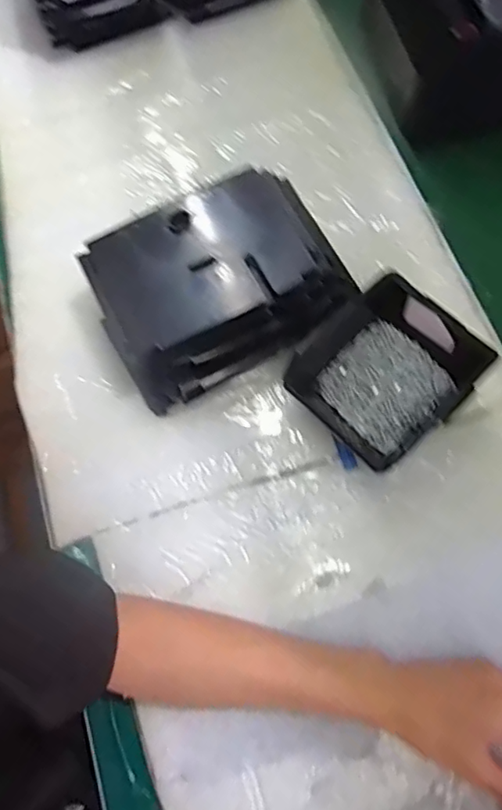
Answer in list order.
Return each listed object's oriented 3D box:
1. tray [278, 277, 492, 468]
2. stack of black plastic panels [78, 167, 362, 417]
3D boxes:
[{"bbox_3d":[0.111,-0.026,0.496,0.131,0.065,0.126,-42,75,-13],"label":"tray"},{"bbox_3d":[-0.028,-0.103,0.526,0.202,0.082,0.153,-27,72,-8],"label":"stack of black plastic panels"}]

